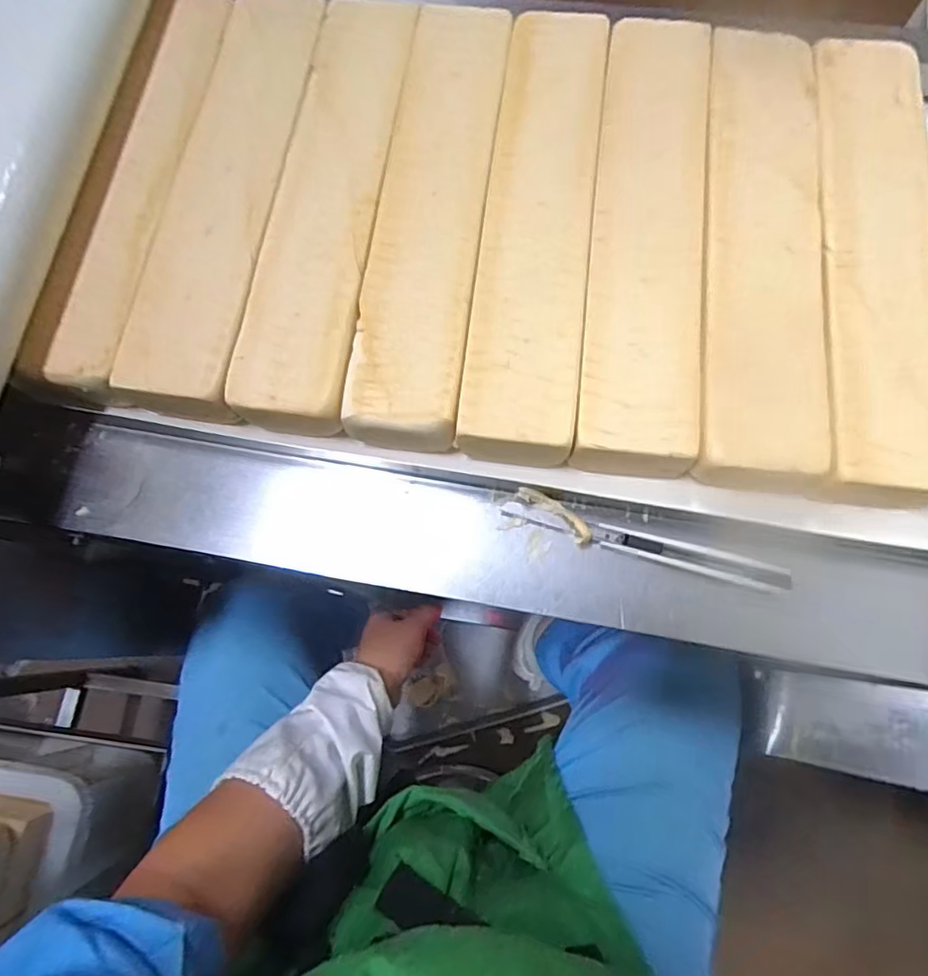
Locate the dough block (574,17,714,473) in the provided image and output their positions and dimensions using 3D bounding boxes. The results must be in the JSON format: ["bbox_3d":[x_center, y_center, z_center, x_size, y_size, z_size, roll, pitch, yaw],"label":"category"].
[{"bbox_3d":[0.132,-0.181,0.430,0.081,0.054,0.356,6,75,3],"label":"dough block"}]

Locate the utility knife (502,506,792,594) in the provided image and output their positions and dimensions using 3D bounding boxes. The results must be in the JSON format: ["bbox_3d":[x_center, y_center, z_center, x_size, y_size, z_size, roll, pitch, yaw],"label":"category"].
[{"bbox_3d":[0.121,0.039,0.393,0.187,0.011,0.016,15,76,5],"label":"utility knife"}]

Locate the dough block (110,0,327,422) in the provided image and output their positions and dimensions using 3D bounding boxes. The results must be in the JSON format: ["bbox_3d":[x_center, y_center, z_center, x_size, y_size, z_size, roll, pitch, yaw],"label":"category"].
[{"bbox_3d":[-0.180,-0.221,0.450,0.084,0.044,0.364,7,74,4],"label":"dough block"}]

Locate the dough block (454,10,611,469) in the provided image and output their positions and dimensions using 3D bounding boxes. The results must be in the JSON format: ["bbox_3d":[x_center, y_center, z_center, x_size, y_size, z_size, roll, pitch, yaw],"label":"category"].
[{"bbox_3d":[0.057,-0.190,0.437,0.080,0.054,0.364,7,74,4],"label":"dough block"}]

